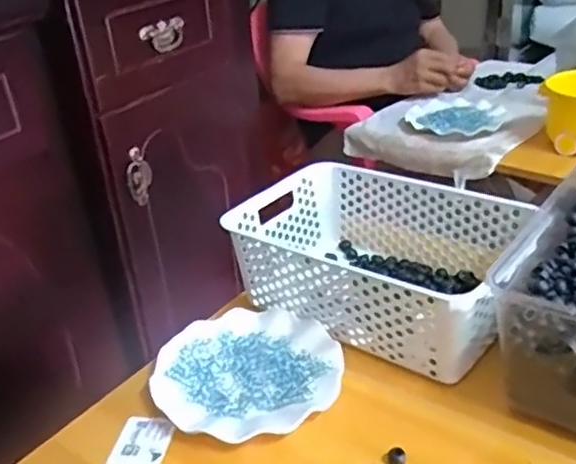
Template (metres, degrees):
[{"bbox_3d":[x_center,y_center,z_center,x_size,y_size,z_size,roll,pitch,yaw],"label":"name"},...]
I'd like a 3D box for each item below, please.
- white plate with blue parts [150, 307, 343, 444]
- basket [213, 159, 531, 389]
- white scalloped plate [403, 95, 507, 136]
[{"bbox_3d":[-0.040,0.136,0.648,0.177,0.018,0.173,-4,28,2],"label":"white plate with blue parts"},{"bbox_3d":[0.103,0.029,0.729,0.300,0.106,0.202,18,35,36],"label":"basket"},{"bbox_3d":[0.323,-0.224,1.246,0.188,0.026,0.176,-26,35,-34],"label":"white scalloped plate"}]

